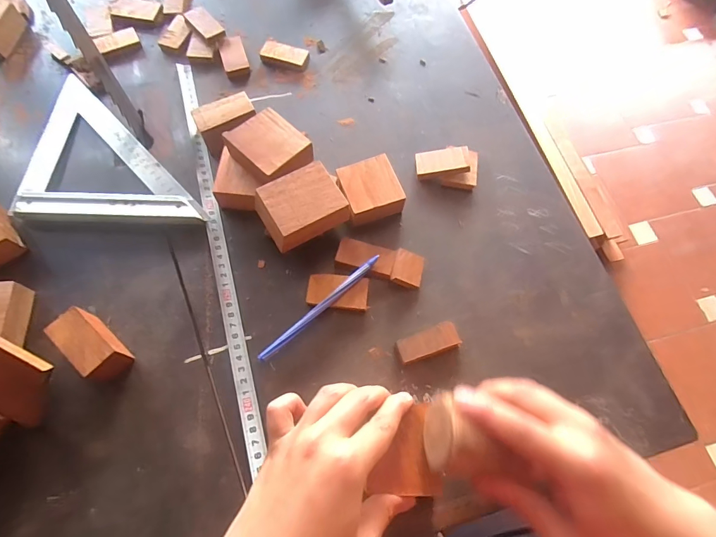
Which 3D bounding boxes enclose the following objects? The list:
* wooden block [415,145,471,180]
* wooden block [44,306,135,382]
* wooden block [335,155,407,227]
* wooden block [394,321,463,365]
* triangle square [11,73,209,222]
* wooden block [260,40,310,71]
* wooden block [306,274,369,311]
[{"bbox_3d":[0.089,-0.111,0.422,0.054,0.011,0.029,-5,68,11],"label":"wooden block"},{"bbox_3d":[-0.217,0.063,0.330,0.060,0.036,0.028,40,71,13],"label":"wooden block"},{"bbox_3d":[0.012,-0.077,0.403,0.054,0.026,0.056,-19,69,-10],"label":"wooden block"},{"bbox_3d":[0.061,0.066,0.355,0.057,0.012,0.022,-20,69,-11],"label":"wooden block"},{"bbox_3d":[-0.241,-0.126,0.421,0.180,0.012,0.173,2,67,-2],"label":"triangle square"},{"bbox_3d":[-0.087,-0.255,0.483,0.055,0.010,0.031,15,67,4],"label":"wooden block"},{"bbox_3d":[-0.018,0.022,0.371,0.055,0.008,0.032,5,67,0],"label":"wooden block"}]

